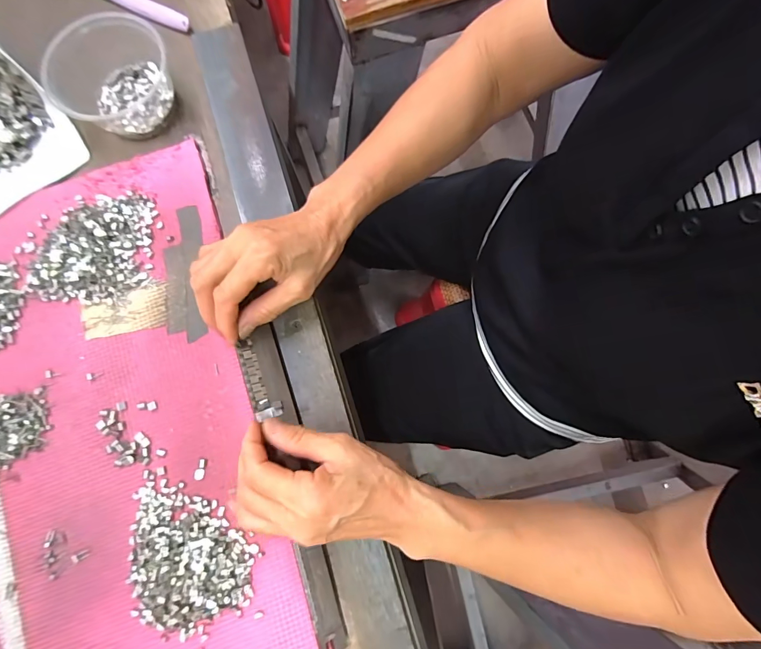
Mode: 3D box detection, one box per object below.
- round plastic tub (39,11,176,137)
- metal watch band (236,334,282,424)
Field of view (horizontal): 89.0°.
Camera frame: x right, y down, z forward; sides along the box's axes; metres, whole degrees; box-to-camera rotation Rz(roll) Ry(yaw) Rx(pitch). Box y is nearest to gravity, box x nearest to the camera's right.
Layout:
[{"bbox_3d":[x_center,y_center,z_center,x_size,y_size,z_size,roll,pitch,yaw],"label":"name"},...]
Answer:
[{"bbox_3d":[-0.246,-0.229,0.359,0.091,0.051,0.107,44,83,8],"label":"round plastic tub"},{"bbox_3d":[-0.101,0.044,0.315,0.019,0.009,0.067,-24,81,-4],"label":"metal watch band"}]

